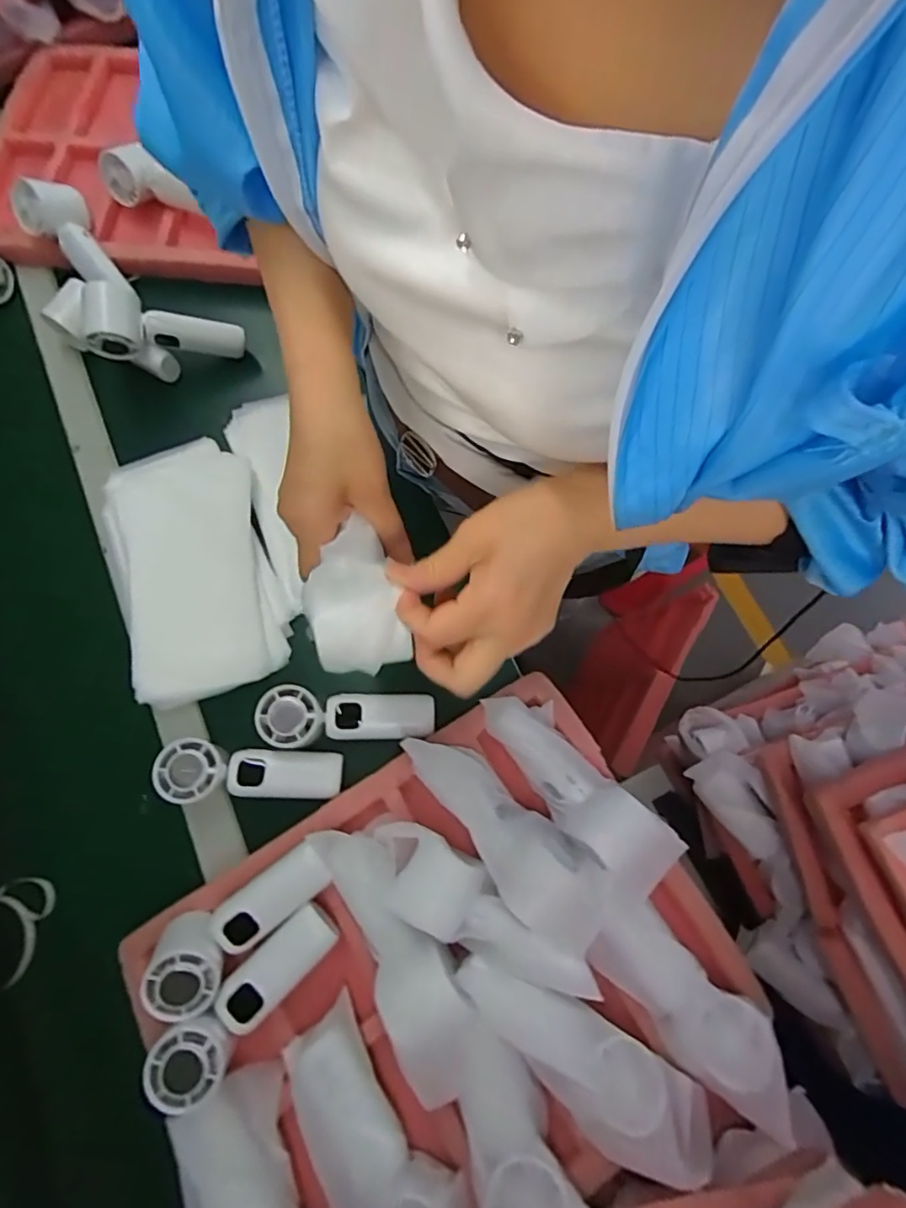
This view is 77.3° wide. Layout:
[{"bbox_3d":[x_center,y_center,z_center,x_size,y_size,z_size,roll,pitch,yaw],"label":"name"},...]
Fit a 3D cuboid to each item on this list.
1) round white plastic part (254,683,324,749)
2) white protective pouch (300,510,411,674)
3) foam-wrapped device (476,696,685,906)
[{"bbox_3d":[-0.143,0.098,0.496,0.053,0.016,0.053,11,75,4],"label":"round white plastic part"},{"bbox_3d":[-0.061,-0.006,0.335,0.051,0.033,0.088,-14,74,-3],"label":"white protective pouch"},{"bbox_3d":[0.102,0.147,0.475,0.061,0.043,0.186,-39,77,-9],"label":"foam-wrapped device"}]

